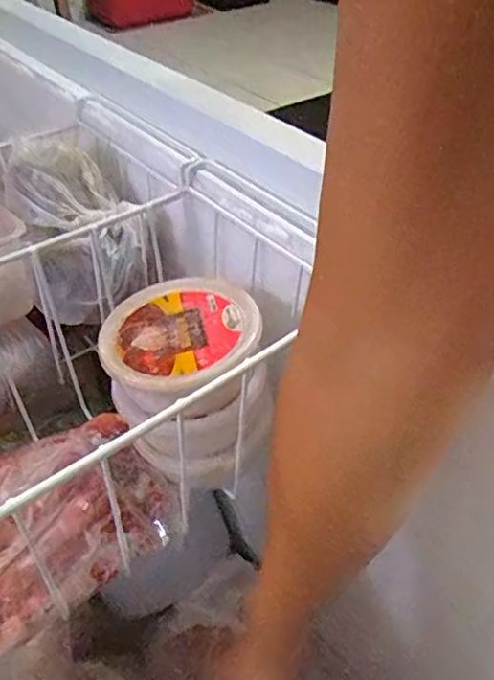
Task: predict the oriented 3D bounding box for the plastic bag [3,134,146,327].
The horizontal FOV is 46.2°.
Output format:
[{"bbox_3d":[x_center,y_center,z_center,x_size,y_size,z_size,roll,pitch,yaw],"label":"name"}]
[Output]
[{"bbox_3d":[-0.157,-0.103,0.538,0.105,0.113,0.155,-17,46,-19],"label":"plastic bag"}]

